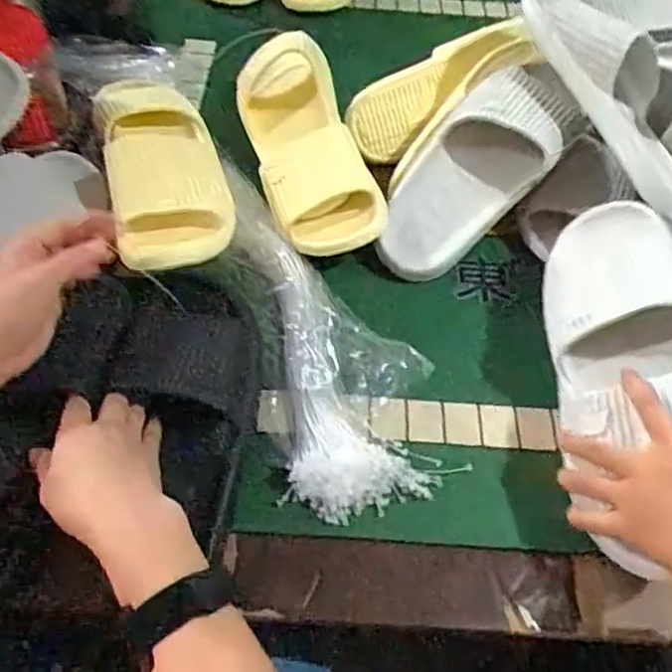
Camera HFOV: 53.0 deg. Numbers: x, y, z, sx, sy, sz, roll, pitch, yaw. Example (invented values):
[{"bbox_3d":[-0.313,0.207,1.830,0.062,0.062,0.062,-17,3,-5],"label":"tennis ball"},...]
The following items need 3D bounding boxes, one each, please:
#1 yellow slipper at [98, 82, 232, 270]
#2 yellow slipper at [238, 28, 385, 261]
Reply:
[{"bbox_3d":[-0.174,-0.181,0.651,0.104,0.065,0.289,-12,57,-13],"label":"yellow slipper"},{"bbox_3d":[-0.037,-0.202,0.680,0.105,0.067,0.281,-26,67,7],"label":"yellow slipper"}]

